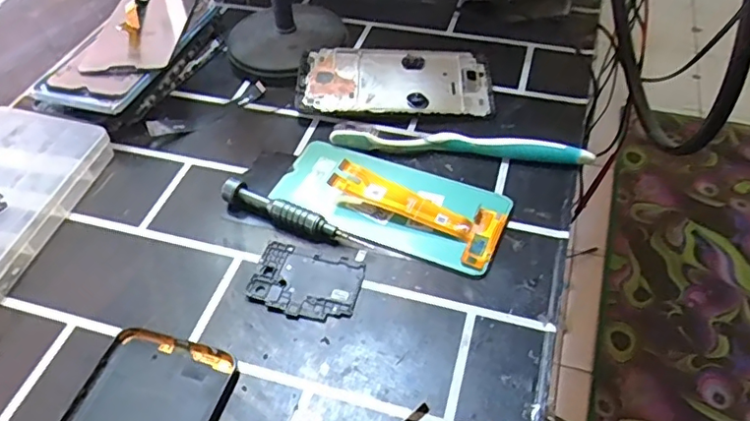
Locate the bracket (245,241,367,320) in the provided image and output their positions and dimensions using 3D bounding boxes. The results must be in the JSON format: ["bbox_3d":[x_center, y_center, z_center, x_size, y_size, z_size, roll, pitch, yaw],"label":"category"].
[{"bbox_3d":[-0.042,0.043,0.349,0.066,0.005,0.044,10,50,12],"label":"bracket"}]

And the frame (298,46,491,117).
[{"bbox_3d":[0.015,-0.105,0.461,0.153,0.005,0.071,2,60,3],"label":"frame"}]

